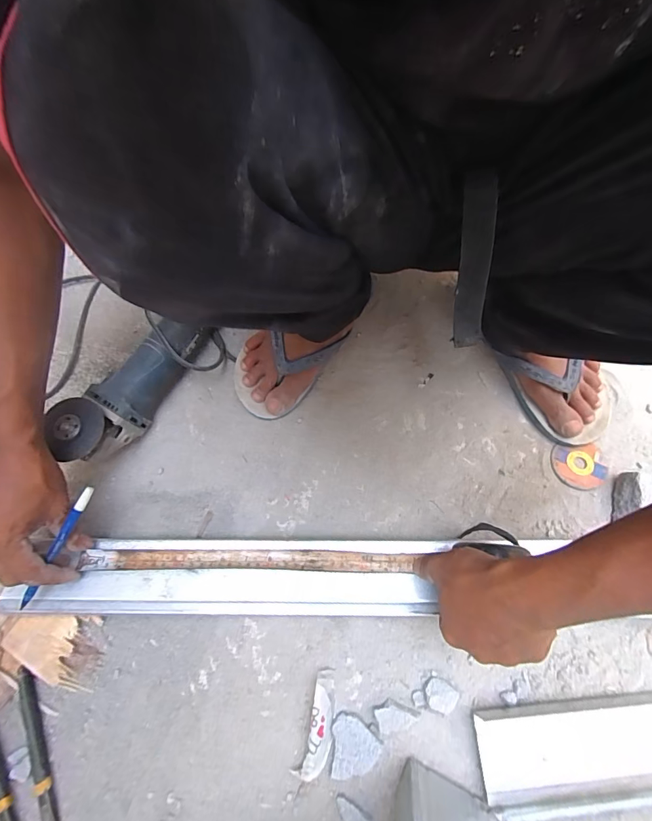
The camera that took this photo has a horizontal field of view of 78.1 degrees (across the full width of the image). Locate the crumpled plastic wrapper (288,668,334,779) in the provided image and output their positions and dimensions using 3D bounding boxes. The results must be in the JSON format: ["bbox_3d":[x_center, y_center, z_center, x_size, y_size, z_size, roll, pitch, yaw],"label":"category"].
[{"bbox_3d":[-0.006,0.312,0.400,0.027,0.021,0.093,13,70,6],"label":"crumpled plastic wrapper"}]

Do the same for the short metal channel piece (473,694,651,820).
[{"bbox_3d":[0.263,0.328,0.382,0.224,0.031,0.079,-4,69,0],"label":"short metal channel piece"}]

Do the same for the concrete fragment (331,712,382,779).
[{"bbox_3d":[0.023,0.332,0.396,0.047,0.010,0.049,0,69,1],"label":"concrete fragment"}]

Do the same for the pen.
[{"bbox_3d":[-0.270,0.138,0.403,0.011,0.016,0.134,28,88,11],"label":"pen"}]

